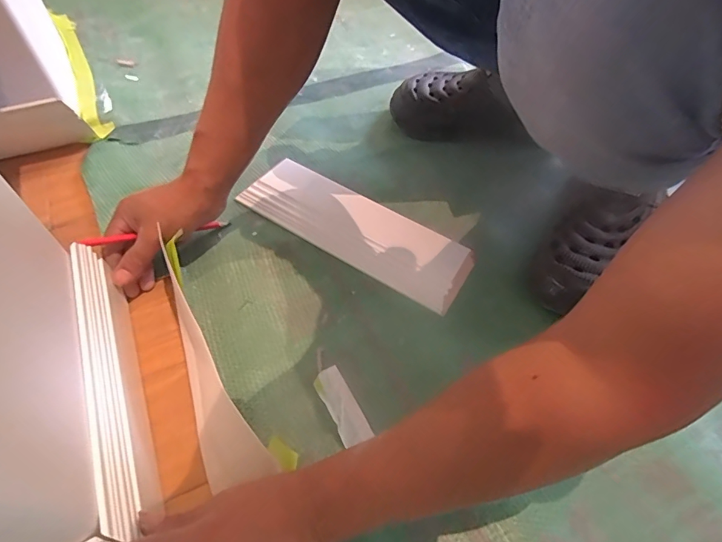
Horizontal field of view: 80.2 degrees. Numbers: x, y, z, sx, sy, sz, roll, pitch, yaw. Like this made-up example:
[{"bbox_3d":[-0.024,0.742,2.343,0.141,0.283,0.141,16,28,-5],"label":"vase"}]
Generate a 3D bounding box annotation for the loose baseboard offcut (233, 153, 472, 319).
[{"bbox_3d":[-0.009,-0.056,0.549,0.301,0.012,0.099,29,59,16],"label":"loose baseboard offcut"}]

